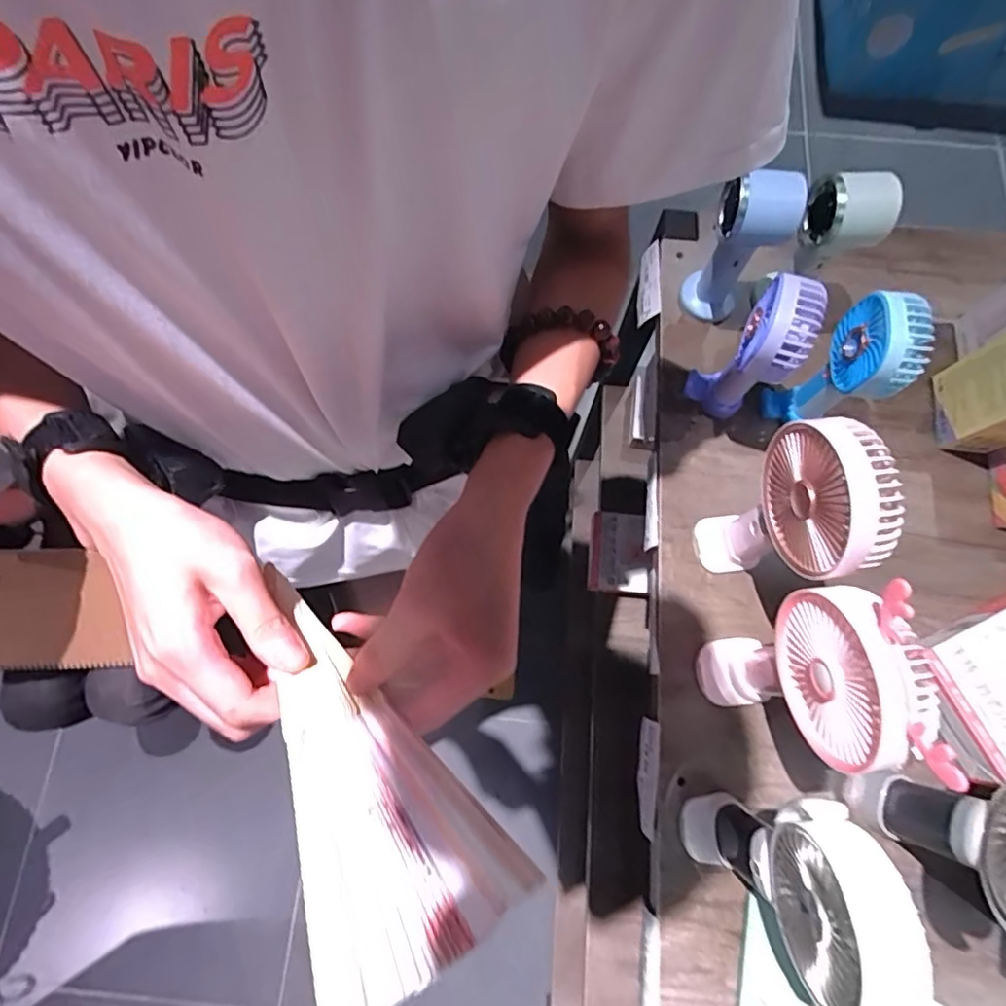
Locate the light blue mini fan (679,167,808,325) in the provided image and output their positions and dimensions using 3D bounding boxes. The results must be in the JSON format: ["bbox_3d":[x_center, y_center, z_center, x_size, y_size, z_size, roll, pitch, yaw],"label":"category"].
[{"bbox_3d":[0.222,-0.239,0.533,0.068,0.167,0.053,28,76,7],"label":"light blue mini fan"}]

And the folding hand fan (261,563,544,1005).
[{"bbox_3d":[-0.070,0.106,0.257,0.075,0.026,0.191,-34,53,-9],"label":"folding hand fan"}]

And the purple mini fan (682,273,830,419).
[{"bbox_3d":[0.216,-0.127,0.504,0.064,0.162,0.064,0,74,0],"label":"purple mini fan"}]

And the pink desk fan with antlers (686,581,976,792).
[{"bbox_3d":[0.208,0.122,0.400,0.054,0.225,0.104,-11,74,-3],"label":"pink desk fan with antlers"}]

